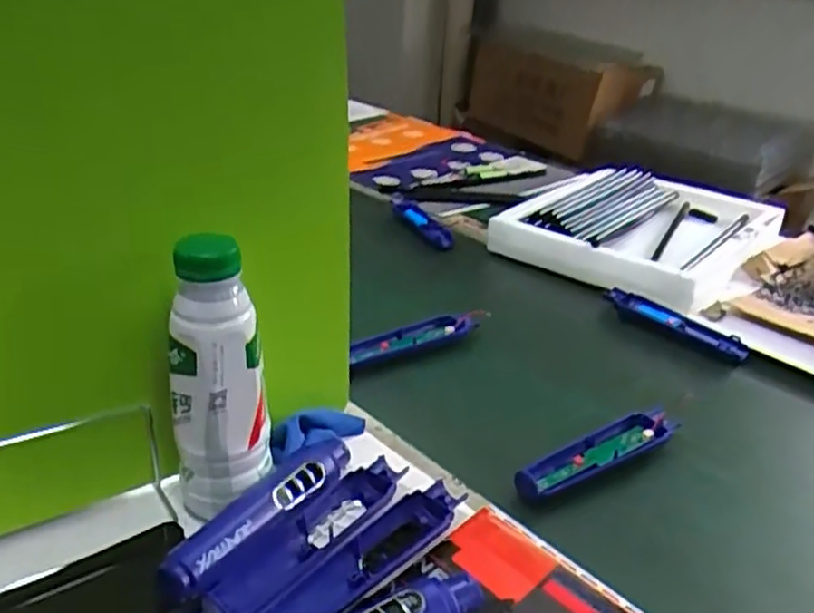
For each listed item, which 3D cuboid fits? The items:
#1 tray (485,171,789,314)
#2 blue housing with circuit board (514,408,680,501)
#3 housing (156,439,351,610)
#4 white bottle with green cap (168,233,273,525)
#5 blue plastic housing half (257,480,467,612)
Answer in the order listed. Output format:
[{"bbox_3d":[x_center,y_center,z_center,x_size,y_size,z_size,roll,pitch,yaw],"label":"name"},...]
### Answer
[{"bbox_3d":[0.342,-0.117,1.037,0.313,0.047,0.407,24,33,35],"label":"tray"},{"bbox_3d":[0.155,0.124,0.596,0.169,0.026,0.032,-12,31,-30],"label":"blue housing with circuit board"},{"bbox_3d":[-0.091,0.133,0.490,0.030,0.023,0.176,18,30,26],"label":"housing"},{"bbox_3d":[-0.123,0.047,0.474,0.051,0.182,0.049,15,29,22],"label":"white bottle with green cap"},{"bbox_3d":[-0.028,0.166,0.467,0.039,0.020,0.164,25,34,36],"label":"blue plastic housing half"}]

